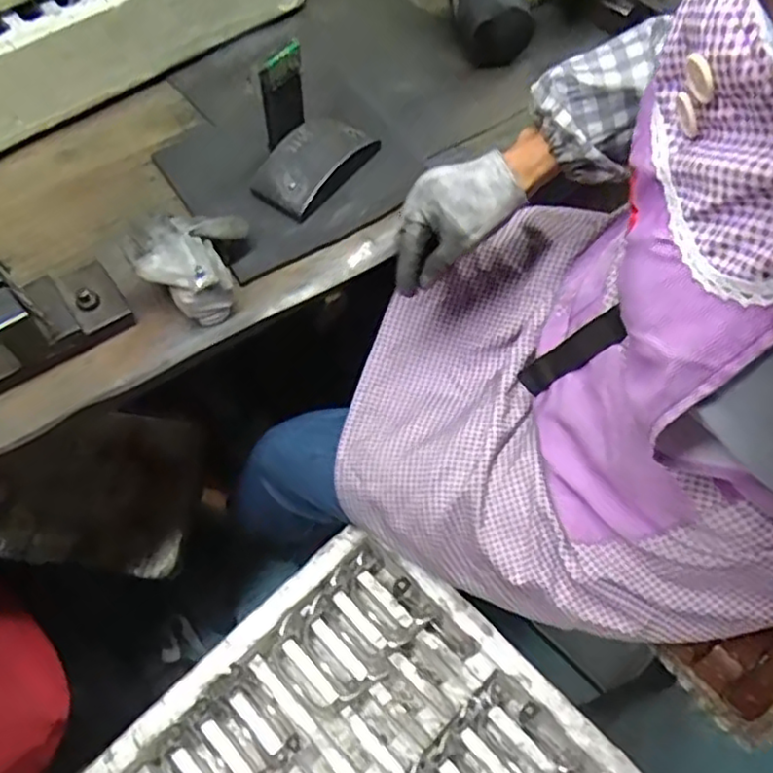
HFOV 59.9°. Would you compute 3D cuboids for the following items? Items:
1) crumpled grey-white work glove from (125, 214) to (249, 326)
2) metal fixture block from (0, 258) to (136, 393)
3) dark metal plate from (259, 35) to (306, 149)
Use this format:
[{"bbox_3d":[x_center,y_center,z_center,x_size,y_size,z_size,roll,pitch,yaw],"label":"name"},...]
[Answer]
[{"bbox_3d":[-0.159,-0.097,0.540,0.078,0.057,0.079,5,62,2],"label":"crumpled grey-white work glove"},{"bbox_3d":[-0.271,-0.058,0.505,0.128,0.072,0.066,-33,67,-17],"label":"metal fixture block"},{"bbox_3d":[-0.089,-0.250,0.573,0.008,0.078,0.047,36,67,17],"label":"dark metal plate"}]

